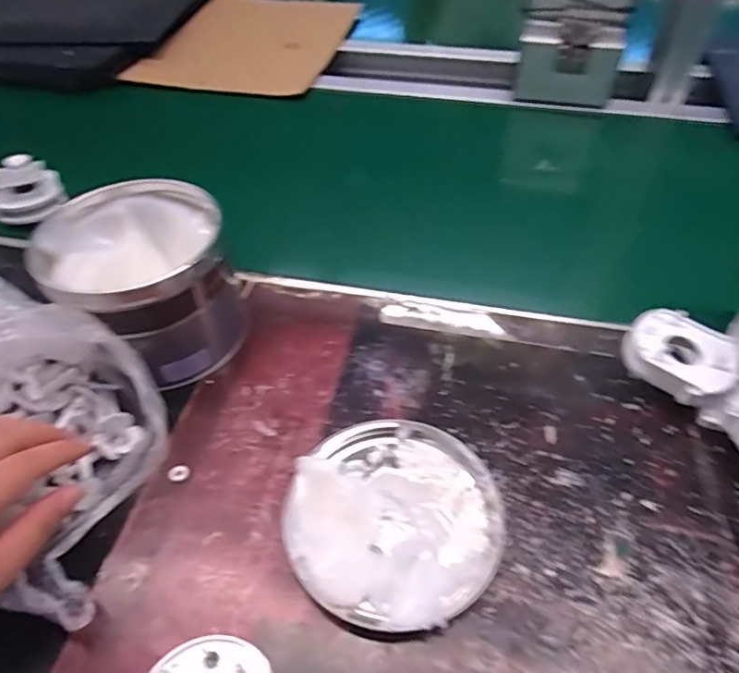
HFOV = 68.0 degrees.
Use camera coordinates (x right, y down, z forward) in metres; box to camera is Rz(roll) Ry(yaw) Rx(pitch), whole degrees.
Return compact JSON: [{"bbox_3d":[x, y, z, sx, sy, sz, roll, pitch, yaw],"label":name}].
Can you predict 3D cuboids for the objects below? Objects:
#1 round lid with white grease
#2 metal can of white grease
[{"bbox_3d":[0.016,0.106,0.335,0.124,0.022,0.129,0,47,0],"label":"round lid with white grease"},{"bbox_3d":[-0.167,-0.040,0.418,0.131,0.100,0.129,0,47,0],"label":"metal can of white grease"}]

